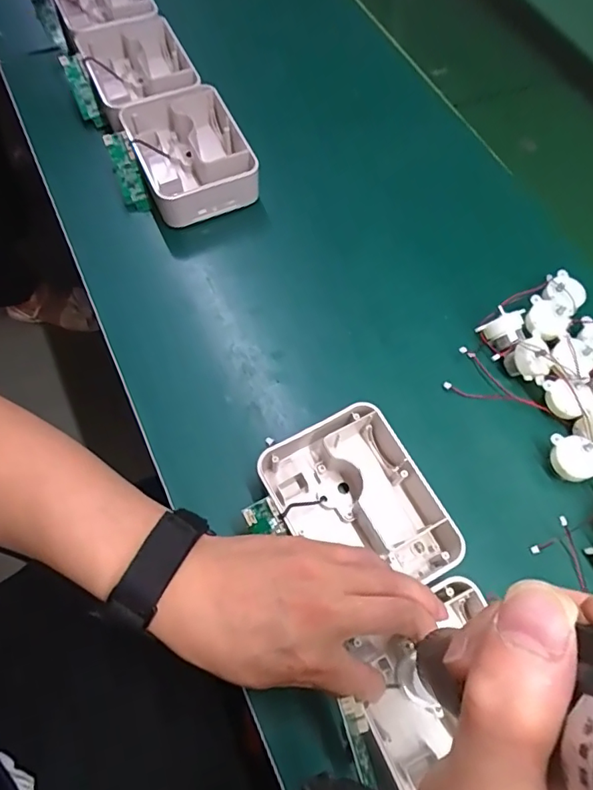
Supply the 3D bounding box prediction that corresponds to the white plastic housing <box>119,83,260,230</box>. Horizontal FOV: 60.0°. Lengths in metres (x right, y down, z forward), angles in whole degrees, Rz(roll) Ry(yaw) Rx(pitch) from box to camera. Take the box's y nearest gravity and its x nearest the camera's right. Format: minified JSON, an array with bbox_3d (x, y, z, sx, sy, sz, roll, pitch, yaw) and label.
[{"bbox_3d":[-0.101,-0.233,0.504,0.107,0.049,0.130,-21,68,-12],"label":"white plastic housing"}]

